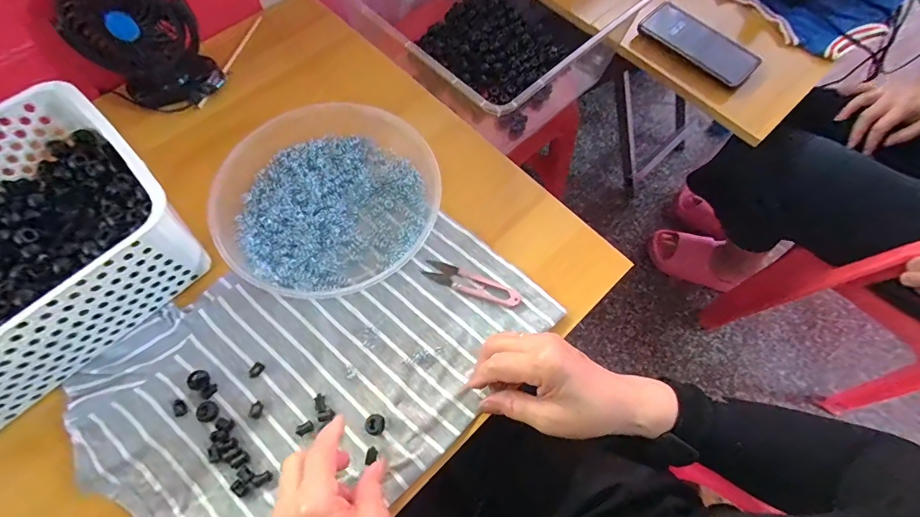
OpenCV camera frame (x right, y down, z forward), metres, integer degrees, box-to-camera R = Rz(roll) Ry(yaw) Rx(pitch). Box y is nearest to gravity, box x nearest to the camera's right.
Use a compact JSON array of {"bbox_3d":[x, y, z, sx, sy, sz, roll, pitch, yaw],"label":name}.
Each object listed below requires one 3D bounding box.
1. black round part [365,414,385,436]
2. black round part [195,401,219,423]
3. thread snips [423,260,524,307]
[{"bbox_3d":[-0.075,0.148,0.377,0.017,0.007,0.017,0,67,-1],"label":"black round part"},{"bbox_3d":[-0.224,0.136,0.375,0.017,0.006,0.018,0,67,-1],"label":"black round part"},{"bbox_3d":[0.012,0.024,0.432,0.101,0.009,0.023,20,68,7],"label":"thread snips"}]

